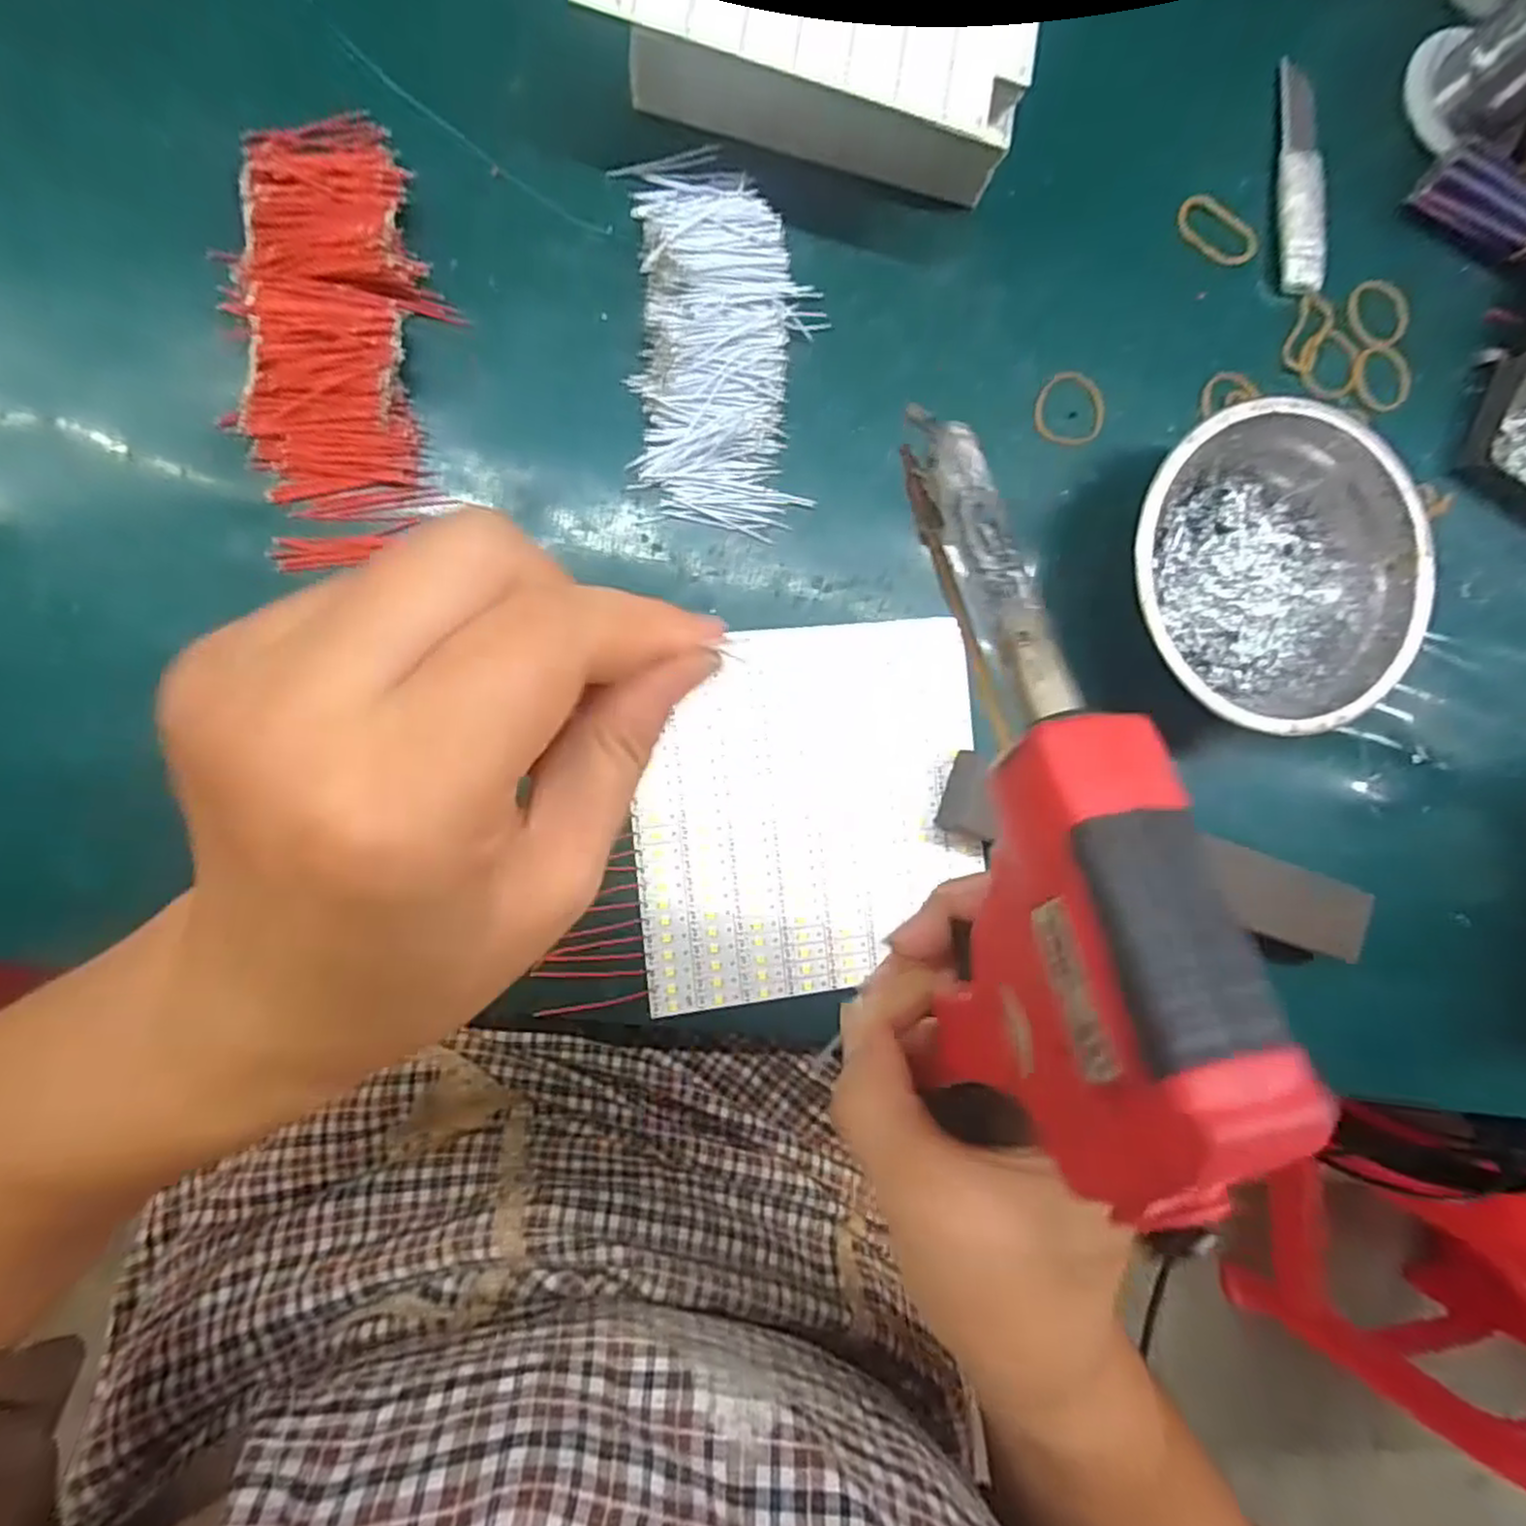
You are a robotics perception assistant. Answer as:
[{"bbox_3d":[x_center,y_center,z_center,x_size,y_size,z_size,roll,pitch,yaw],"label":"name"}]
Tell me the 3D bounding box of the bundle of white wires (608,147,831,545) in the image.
[{"bbox_3d":[-0.014,-0.160,0.283,0.068,0.019,0.138,0,89,-10],"label":"bundle of white wires"}]

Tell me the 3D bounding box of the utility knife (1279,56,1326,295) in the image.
[{"bbox_3d":[0.240,-0.263,0.337,0.021,0.008,0.105,0,89,-10],"label":"utility knife"}]

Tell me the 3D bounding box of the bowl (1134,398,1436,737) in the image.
[{"bbox_3d":[0.200,-0.075,0.307,0.120,0.041,0.123,0,89,-10],"label":"bowl"}]

